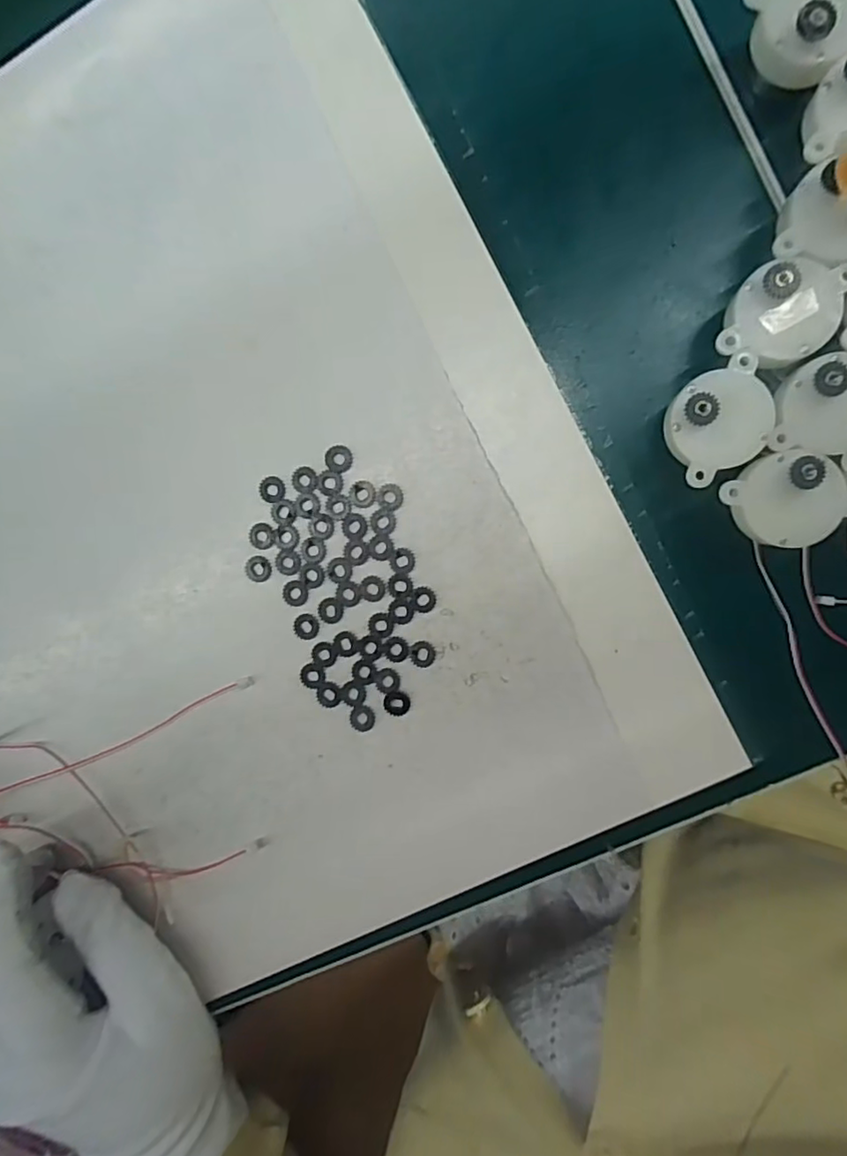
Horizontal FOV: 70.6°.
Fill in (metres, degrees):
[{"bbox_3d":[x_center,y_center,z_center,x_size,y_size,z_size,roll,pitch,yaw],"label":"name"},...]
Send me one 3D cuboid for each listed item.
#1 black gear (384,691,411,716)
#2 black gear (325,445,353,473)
[{"bbox_3d":[-0.011,0.051,0.240,0.011,0.004,0.010,0,94,7],"label":"black gear"},{"bbox_3d":[-0.034,-0.047,0.236,0.011,0.004,0.010,1,94,7],"label":"black gear"}]

